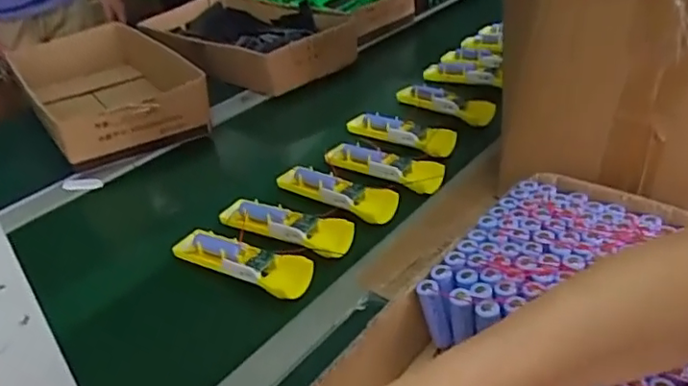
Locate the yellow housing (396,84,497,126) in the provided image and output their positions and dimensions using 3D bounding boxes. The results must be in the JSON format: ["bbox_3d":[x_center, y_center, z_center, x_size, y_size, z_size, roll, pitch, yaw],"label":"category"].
[{"bbox_3d":[0.144,-0.130,0.895,0.160,0.034,0.051,15,39,27],"label":"yellow housing"}]

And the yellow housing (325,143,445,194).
[{"bbox_3d":[0.054,-0.038,0.756,0.166,0.027,0.048,20,42,33],"label":"yellow housing"}]

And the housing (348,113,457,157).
[{"bbox_3d":[0.072,-0.086,0.826,0.158,0.028,0.043,17,40,29],"label":"housing"}]

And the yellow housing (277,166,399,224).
[{"bbox_3d":[-0.012,-0.004,0.714,0.149,0.023,0.041,16,39,28],"label":"yellow housing"}]

